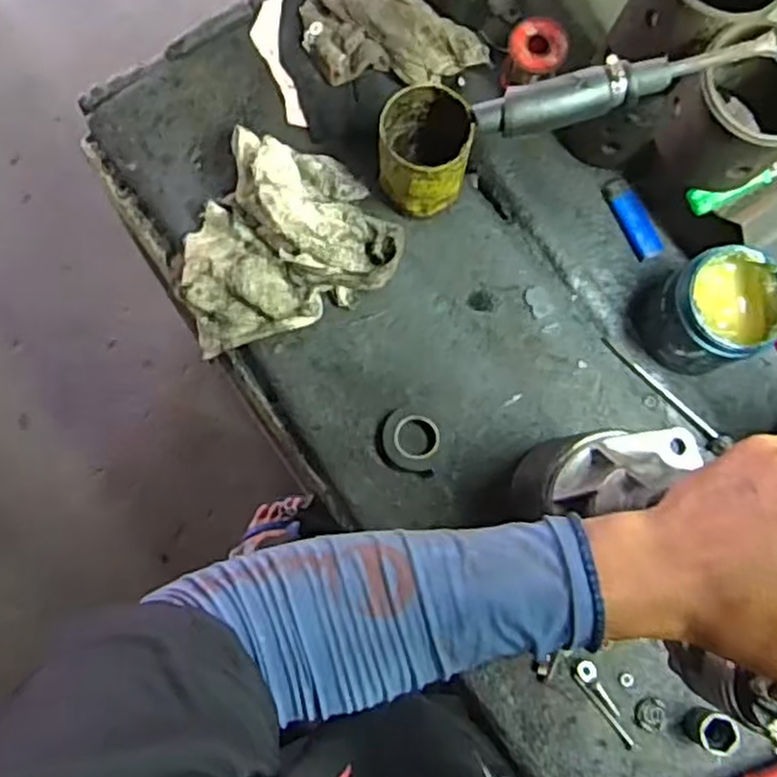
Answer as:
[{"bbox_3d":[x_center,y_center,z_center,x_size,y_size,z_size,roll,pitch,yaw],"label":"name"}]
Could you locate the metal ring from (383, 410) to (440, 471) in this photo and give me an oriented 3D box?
[{"bbox_3d":[0.019,0.046,0.664,0.050,0.021,0.047,1,81,-3],"label":"metal ring"}]

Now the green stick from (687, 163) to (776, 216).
[{"bbox_3d":[0.298,-0.172,0.640,0.087,0.011,0.022,-20,83,-6],"label":"green stick"}]

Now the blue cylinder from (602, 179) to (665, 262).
[{"bbox_3d":[0.228,-0.158,0.700,0.023,0.017,0.081,-28,84,-7],"label":"blue cylinder"}]

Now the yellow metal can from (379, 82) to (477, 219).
[{"bbox_3d":[0.029,-0.203,0.653,0.073,0.099,0.073,1,81,-3],"label":"yellow metal can"}]

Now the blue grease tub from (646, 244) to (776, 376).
[{"bbox_3d":[0.277,-0.063,0.649,0.083,0.100,0.087,1,81,-3],"label":"blue grease tub"}]

